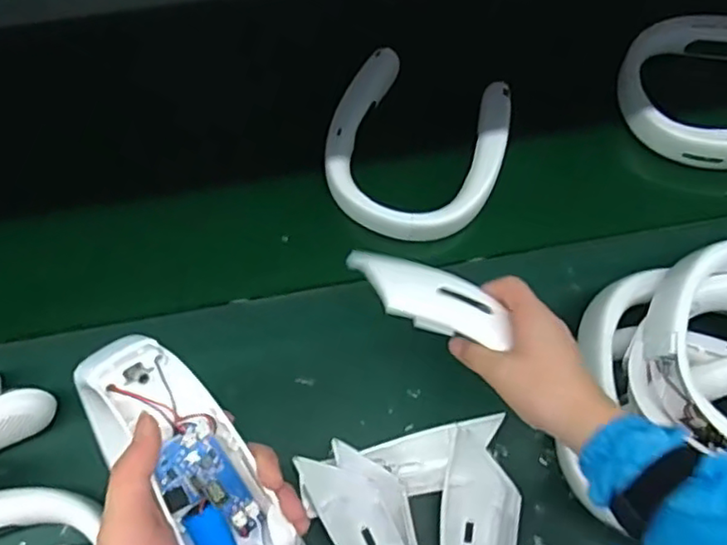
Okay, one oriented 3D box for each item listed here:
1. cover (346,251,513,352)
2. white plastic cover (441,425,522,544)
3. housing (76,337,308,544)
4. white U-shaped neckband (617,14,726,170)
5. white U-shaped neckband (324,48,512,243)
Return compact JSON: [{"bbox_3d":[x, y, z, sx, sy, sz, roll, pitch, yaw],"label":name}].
[{"bbox_3d":[0.044,0.017,0.483,0.136,0.020,0.048,26,69,20],"label":"cover"},{"bbox_3d":[0.095,0.224,0.521,0.064,0.036,0.174,7,68,1],"label":"white plastic cover"},{"bbox_3d":[-0.076,0.127,0.343,0.055,0.069,0.209,-32,90,-14],"label":"housing"},{"bbox_3d":[0.395,-0.204,0.718,0.189,0.060,0.188,2,68,-1],"label":"white U-shaped neckband"},{"bbox_3d":[0.055,-0.132,0.674,0.176,0.029,0.197,19,69,6],"label":"white U-shaped neckband"}]

